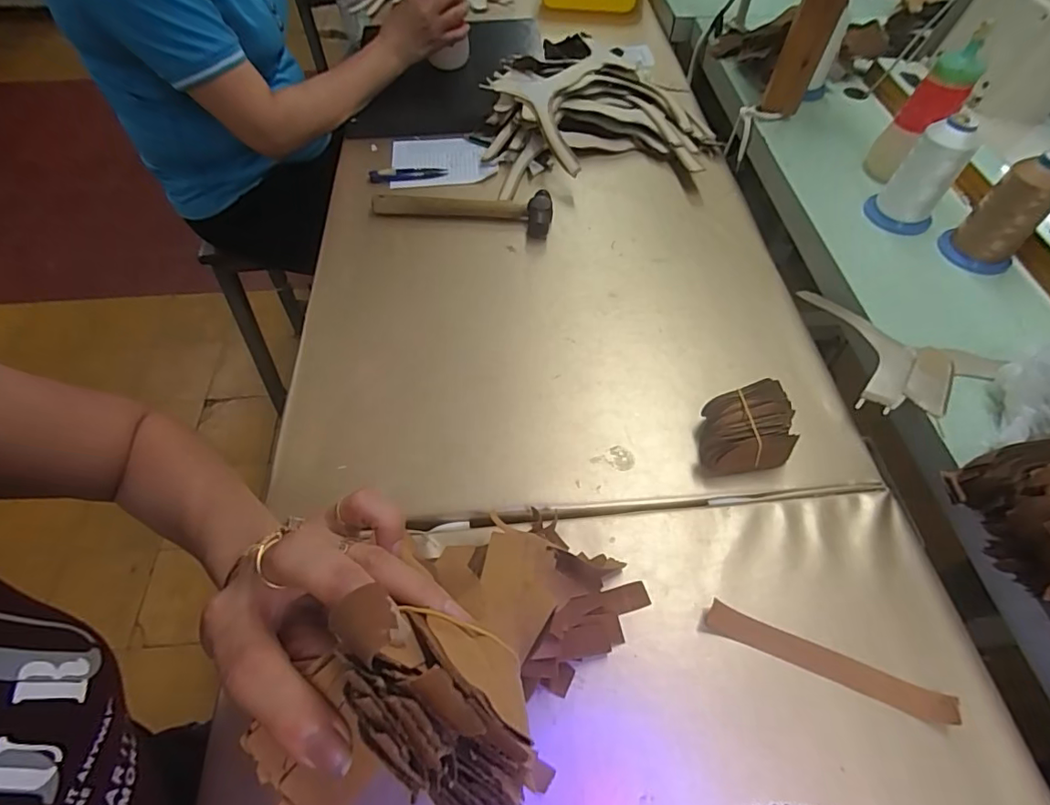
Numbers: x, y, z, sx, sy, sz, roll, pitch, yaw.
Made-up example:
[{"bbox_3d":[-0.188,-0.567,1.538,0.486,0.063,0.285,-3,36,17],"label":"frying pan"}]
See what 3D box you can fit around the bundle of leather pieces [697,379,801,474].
[{"bbox_3d":[0.187,0.025,0.439,0.077,0.055,0.061,-6,57,-3],"label":"bundle of leather pieces"}]

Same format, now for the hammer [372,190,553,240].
[{"bbox_3d":[-0.077,-0.228,0.613,0.215,0.026,0.059,0,57,0],"label":"hammer"}]

